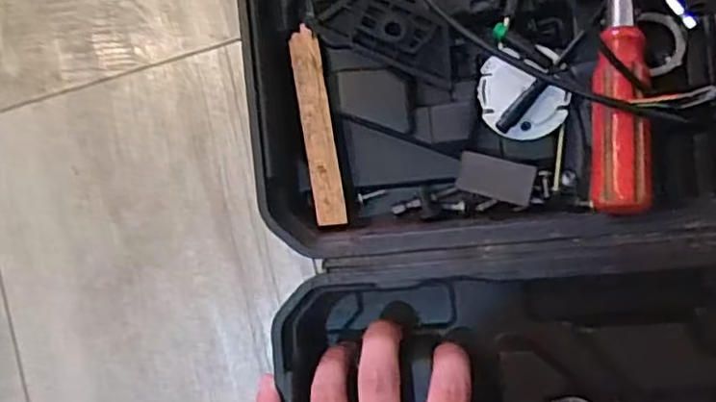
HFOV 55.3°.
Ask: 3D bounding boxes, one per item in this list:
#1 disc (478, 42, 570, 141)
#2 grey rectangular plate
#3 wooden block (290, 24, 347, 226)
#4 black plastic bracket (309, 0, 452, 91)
[{"bbox_3d":[0.085,-0.055,0.348,0.044,0.010,0.045,0,91,10],"label":"disc"},{"bbox_3d":[0.071,-0.012,0.354,0.039,0.004,0.020,16,105,24],"label":"grey rectangular plate"},{"bbox_3d":[-0.022,-0.040,0.370,0.015,0.004,0.106,-9,89,10],"label":"wooden block"},{"bbox_3d":[0.016,-0.088,0.357,0.075,0.009,0.032,25,95,9],"label":"black plastic bracket"}]

